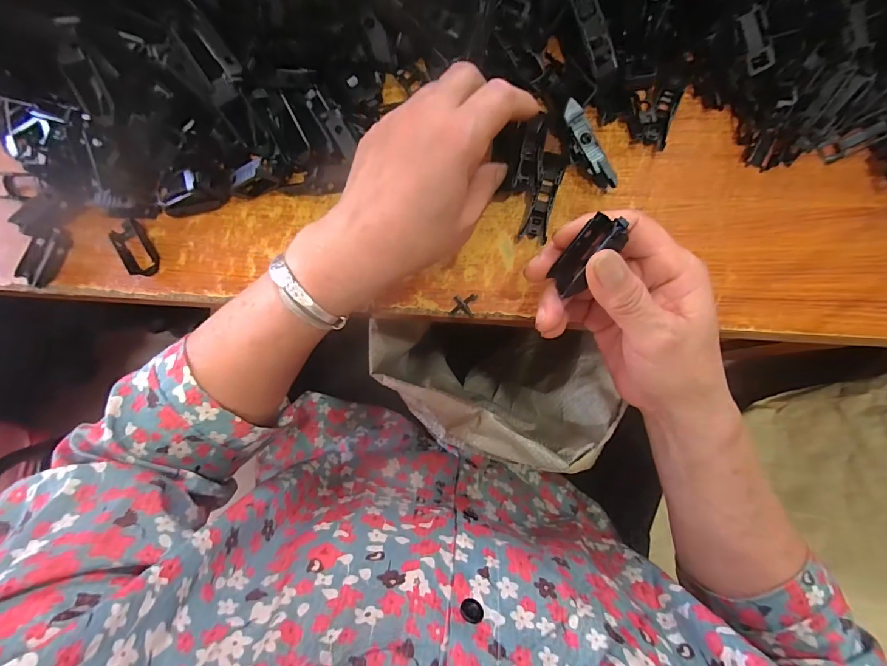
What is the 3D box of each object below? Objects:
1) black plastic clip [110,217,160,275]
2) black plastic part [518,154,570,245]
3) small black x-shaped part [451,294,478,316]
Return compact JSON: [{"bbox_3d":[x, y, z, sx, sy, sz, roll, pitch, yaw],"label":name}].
[{"bbox_3d":[-0.245,-0.068,0.317,0.026,0.009,0.050,-37,80,-1],"label":"black plastic clip"},{"bbox_3d":[0.074,-0.102,0.295,0.020,0.011,0.076,15,83,7],"label":"black plastic part"},{"bbox_3d":[0.015,-0.021,0.292,0.017,0.004,0.016,9,83,6],"label":"small black x-shaped part"}]

